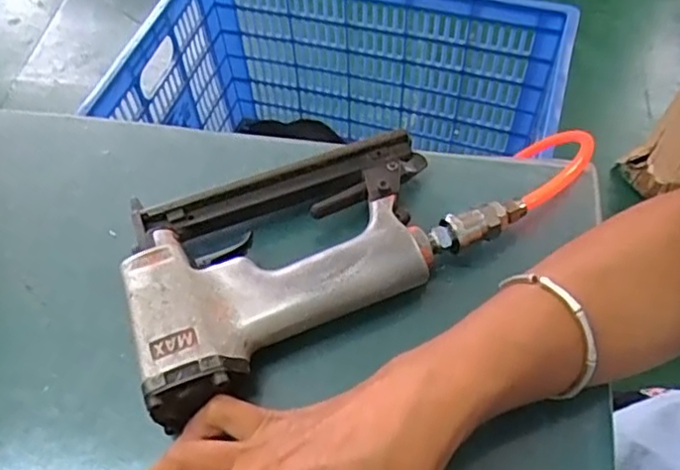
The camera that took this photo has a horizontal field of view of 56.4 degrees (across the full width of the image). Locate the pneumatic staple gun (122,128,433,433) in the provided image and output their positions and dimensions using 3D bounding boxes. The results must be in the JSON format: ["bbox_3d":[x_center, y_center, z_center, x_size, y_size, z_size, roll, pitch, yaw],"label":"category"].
[{"bbox_3d":[-0.025,0.014,0.363,0.182,0.047,0.131,-18,57,-10],"label":"pneumatic staple gun"}]

